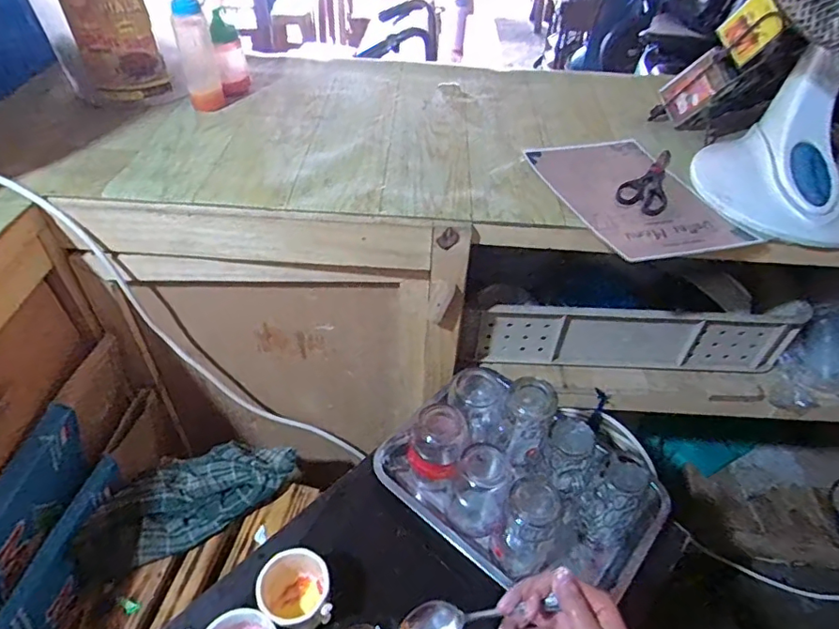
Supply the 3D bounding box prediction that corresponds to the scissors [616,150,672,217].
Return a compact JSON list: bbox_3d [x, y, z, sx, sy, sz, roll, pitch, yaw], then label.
[{"bbox_3d":[0.347,-0.209,0.810,0.067,0.012,0.207,21,47,17],"label":"scissors"}]

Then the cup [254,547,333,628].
[{"bbox_3d":[-0.142,0.320,0.620,0.077,0.083,0.086,-16,49,-19],"label":"cup"}]

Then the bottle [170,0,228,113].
[{"bbox_3d":[-0.356,-0.425,0.866,0.057,0.179,0.049,-17,48,-20],"label":"bottle"}]

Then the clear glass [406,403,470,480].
[{"bbox_3d":[0.025,0.174,0.726,0.070,0.088,0.074,16,47,11],"label":"clear glass"}]

